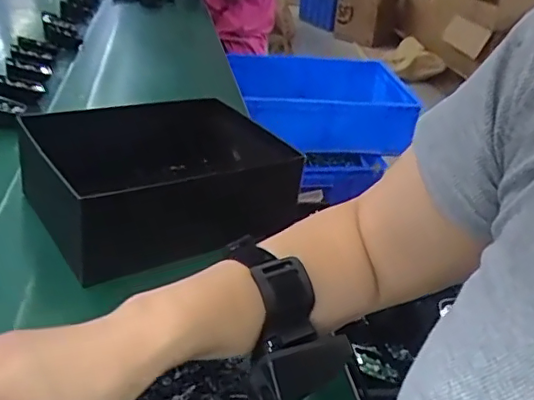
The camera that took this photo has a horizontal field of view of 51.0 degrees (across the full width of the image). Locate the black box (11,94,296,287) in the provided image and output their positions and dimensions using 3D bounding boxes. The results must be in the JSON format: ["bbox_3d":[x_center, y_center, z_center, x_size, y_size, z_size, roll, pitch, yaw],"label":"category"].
[{"bbox_3d":[-0.113,-0.025,0.577,0.231,0.098,0.183,-16,34,-34],"label":"black box"}]

